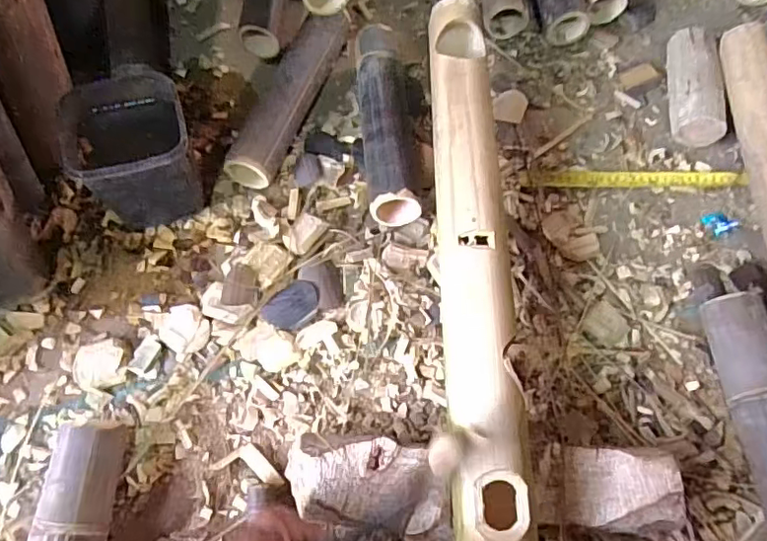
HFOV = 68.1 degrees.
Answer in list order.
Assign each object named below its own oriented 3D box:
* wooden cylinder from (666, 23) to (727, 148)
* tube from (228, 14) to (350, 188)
[{"bbox_3d":[0.391,-0.230,0.723,0.057,0.063,0.165,4,64,-1],"label":"wooden cylinder"},{"bbox_3d":[-0.112,-0.215,0.693,0.056,0.055,0.269,20,65,7],"label":"tube"}]

